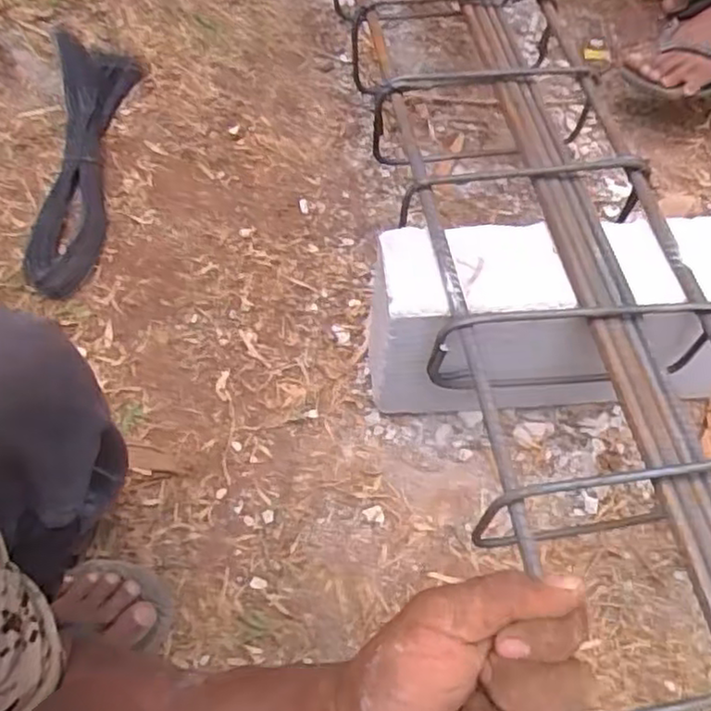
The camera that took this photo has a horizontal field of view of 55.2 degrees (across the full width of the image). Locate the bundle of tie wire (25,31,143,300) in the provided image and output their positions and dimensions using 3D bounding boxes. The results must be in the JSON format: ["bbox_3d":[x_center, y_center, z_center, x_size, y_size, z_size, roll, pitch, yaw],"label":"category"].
[{"bbox_3d":[-0.363,-0.275,0.911,0.111,0.031,0.457,-4,59,-6],"label":"bundle of tie wire"}]

